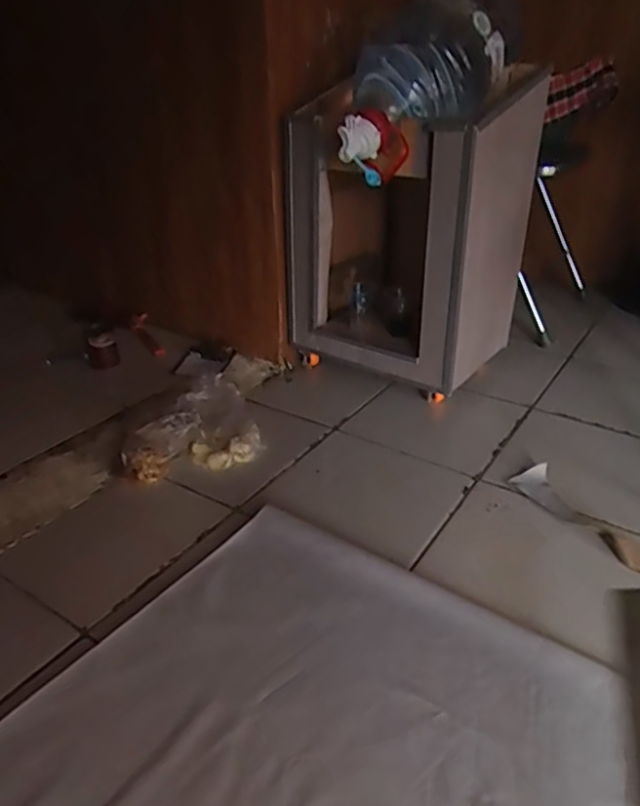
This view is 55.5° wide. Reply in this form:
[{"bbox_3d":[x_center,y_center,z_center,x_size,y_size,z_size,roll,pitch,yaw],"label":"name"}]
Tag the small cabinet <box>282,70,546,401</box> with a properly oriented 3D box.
[{"bbox_3d":[0.184,-0.368,1.274,0.398,0.576,0.420,24,38,35],"label":"small cabinet"}]

